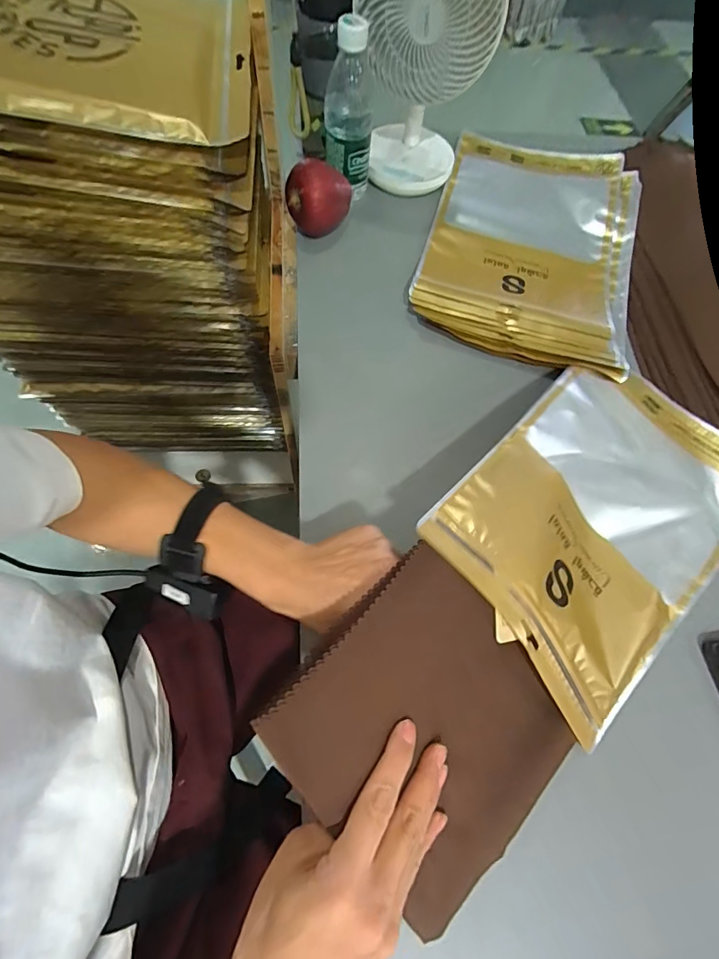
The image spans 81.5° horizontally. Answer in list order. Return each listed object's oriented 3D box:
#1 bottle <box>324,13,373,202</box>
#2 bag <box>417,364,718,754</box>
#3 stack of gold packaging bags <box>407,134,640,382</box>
[{"bbox_3d":[-0.013,-0.445,0.512,0.060,0.165,0.058,-1,68,-4],"label":"bottle"},{"bbox_3d":[0.243,0.027,0.400,0.347,0.036,0.232,-39,87,-26],"label":"bag"},{"bbox_3d":[0.233,-0.325,0.561,0.262,0.033,0.390,17,67,3],"label":"stack of gold packaging bags"}]

